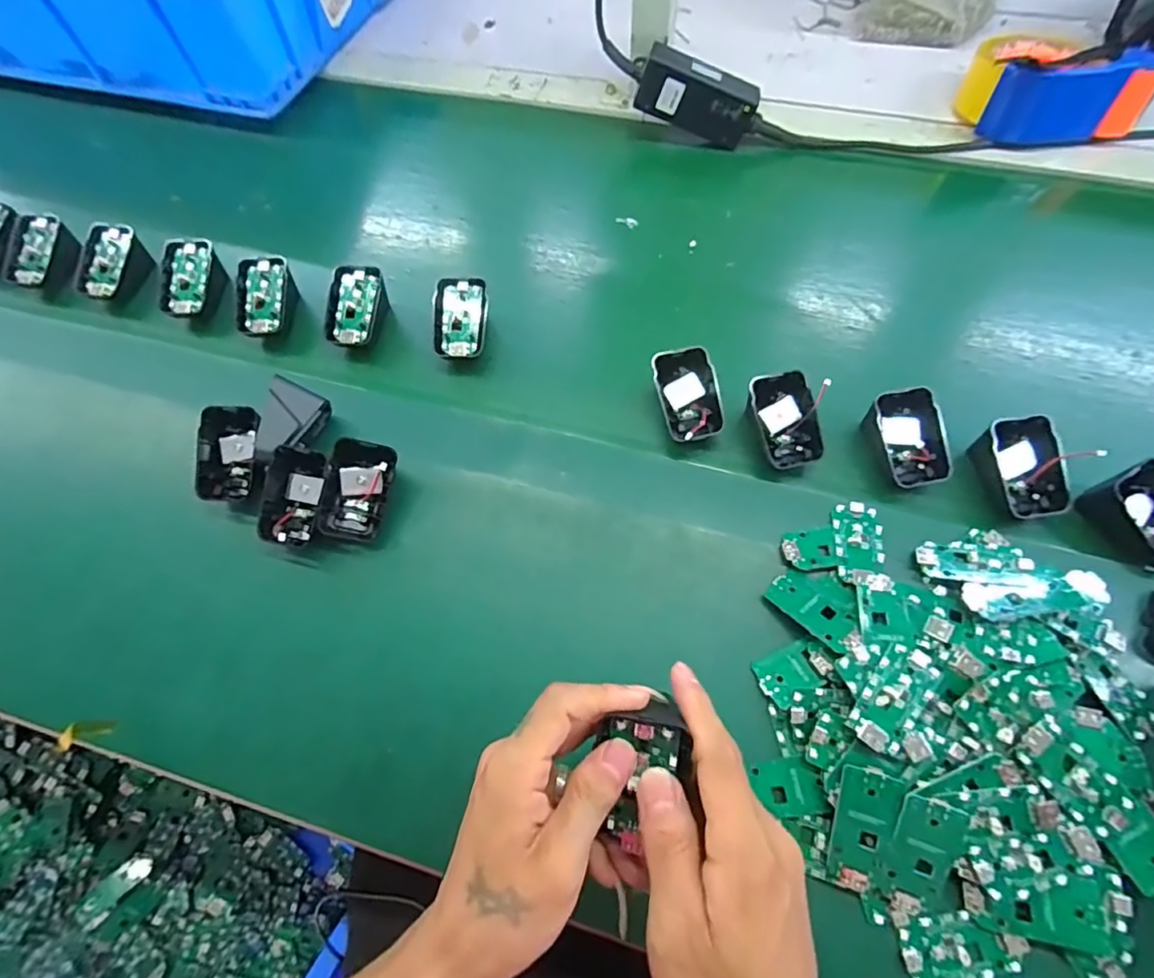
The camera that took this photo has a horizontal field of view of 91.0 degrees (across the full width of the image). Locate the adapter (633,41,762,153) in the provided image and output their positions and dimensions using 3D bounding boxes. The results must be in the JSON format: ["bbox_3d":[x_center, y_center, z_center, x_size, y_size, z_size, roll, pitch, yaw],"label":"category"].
[{"bbox_3d":[0.118,-0.385,0.561,0.127,0.053,0.025,20,67,-8],"label":"adapter"}]

